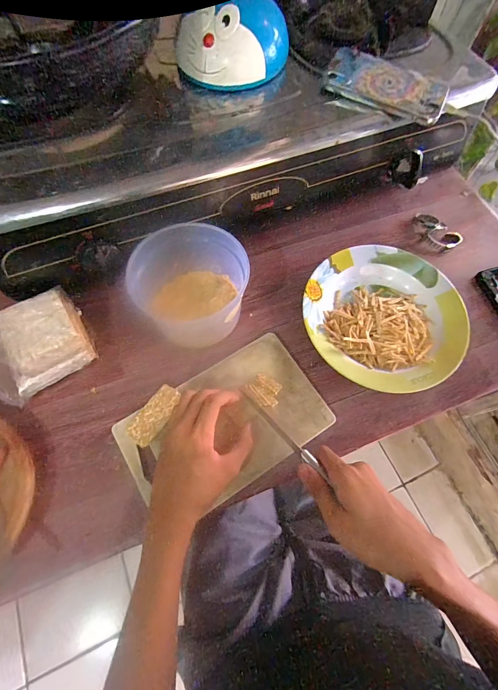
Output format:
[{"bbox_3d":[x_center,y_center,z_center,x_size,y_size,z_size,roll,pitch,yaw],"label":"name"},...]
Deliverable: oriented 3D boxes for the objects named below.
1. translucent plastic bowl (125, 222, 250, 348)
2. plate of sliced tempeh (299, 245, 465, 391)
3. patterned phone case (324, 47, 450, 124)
[{"bbox_3d":[-0.074,-0.077,0.424,0.125,0.106,0.121,0,68,0],"label":"translucent plastic bowl"},{"bbox_3d":[0.186,-0.039,0.449,0.214,0.030,0.205,0,68,0],"label":"plate of sliced tempeh"},{"bbox_3d":[0.172,-0.326,0.402,0.145,0.018,0.074,21,69,8],"label":"patterned phone case"}]

